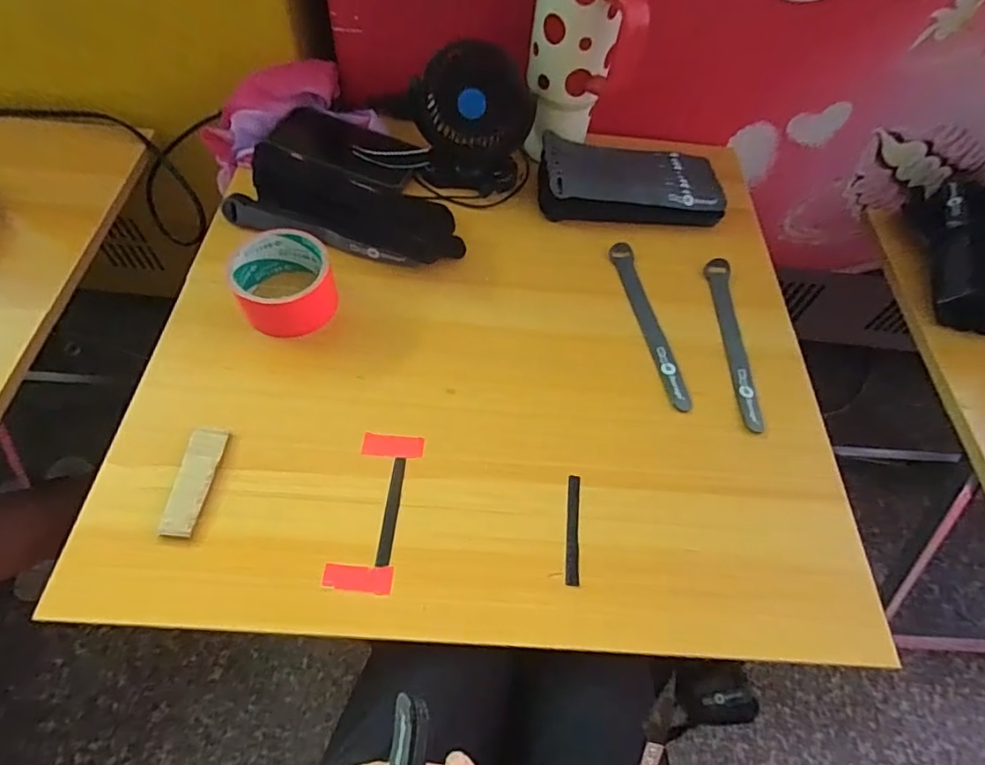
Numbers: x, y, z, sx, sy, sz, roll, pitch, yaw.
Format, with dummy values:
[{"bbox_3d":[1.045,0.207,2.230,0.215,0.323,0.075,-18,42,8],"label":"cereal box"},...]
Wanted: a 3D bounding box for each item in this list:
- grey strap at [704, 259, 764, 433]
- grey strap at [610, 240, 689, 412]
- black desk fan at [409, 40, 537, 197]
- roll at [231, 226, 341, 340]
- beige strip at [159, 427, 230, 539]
[{"bbox_3d":[0.232,-0.043,0.509,0.022,0.007,0.196,4,59,-2],"label":"grey strap"},{"bbox_3d":[0.150,-0.061,0.514,0.023,0.007,0.194,-7,59,-4],"label":"grey strap"},{"bbox_3d":[-0.021,-0.274,0.558,0.123,0.128,0.071,4,59,-2],"label":"black desk fan"},{"bbox_3d":[-0.186,-0.090,0.472,0.083,0.046,0.083,2,59,-3],"label":"roll"},{"bbox_3d":[-0.222,0.073,0.397,0.025,0.005,0.083,3,59,-2],"label":"beige strip"}]

